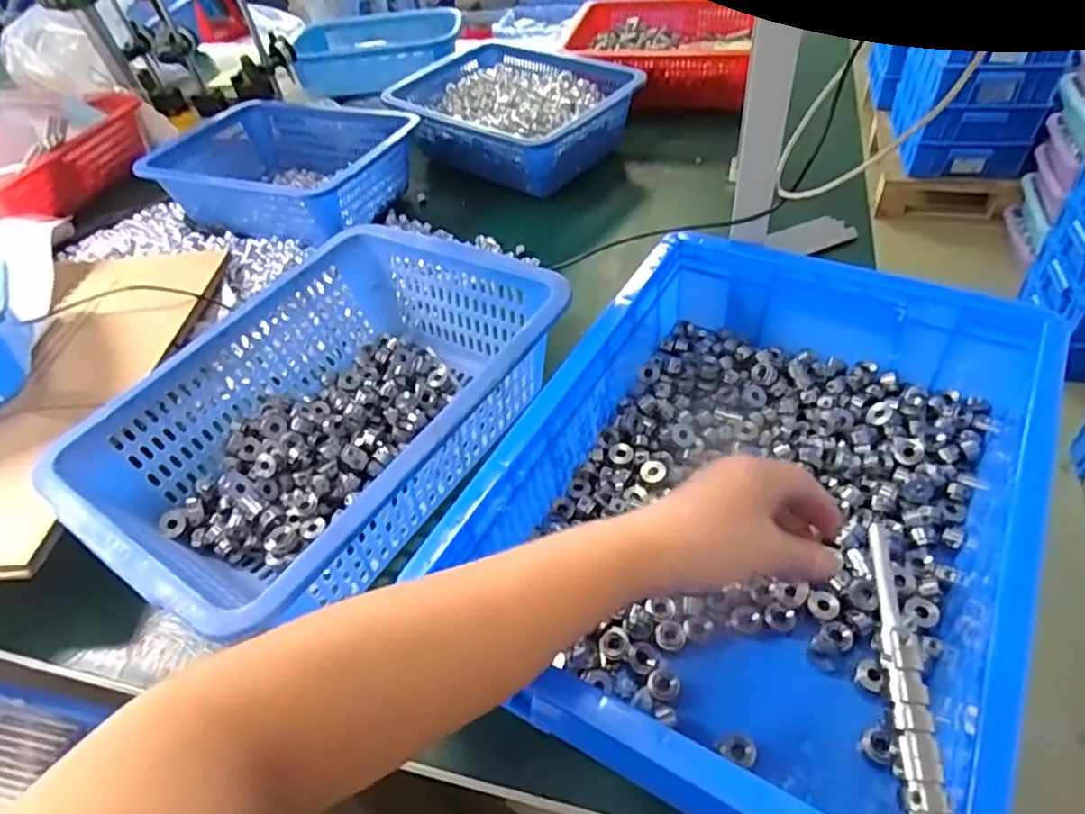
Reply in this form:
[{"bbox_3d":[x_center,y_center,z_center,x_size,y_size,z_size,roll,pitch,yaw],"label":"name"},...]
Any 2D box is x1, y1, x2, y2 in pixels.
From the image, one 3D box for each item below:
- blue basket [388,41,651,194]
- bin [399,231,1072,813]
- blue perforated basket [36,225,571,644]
[{"bbox_3d":[-0.040,-0.406,0.920,0.310,0.086,0.231,29,57,29],"label":"blue basket"},{"bbox_3d":[0.148,0.054,0.457,0.300,0.110,0.403,21,54,24],"label":"bin"},{"bbox_3d":[-0.171,0.006,0.538,0.264,0.116,0.349,25,55,26],"label":"blue perforated basket"}]

